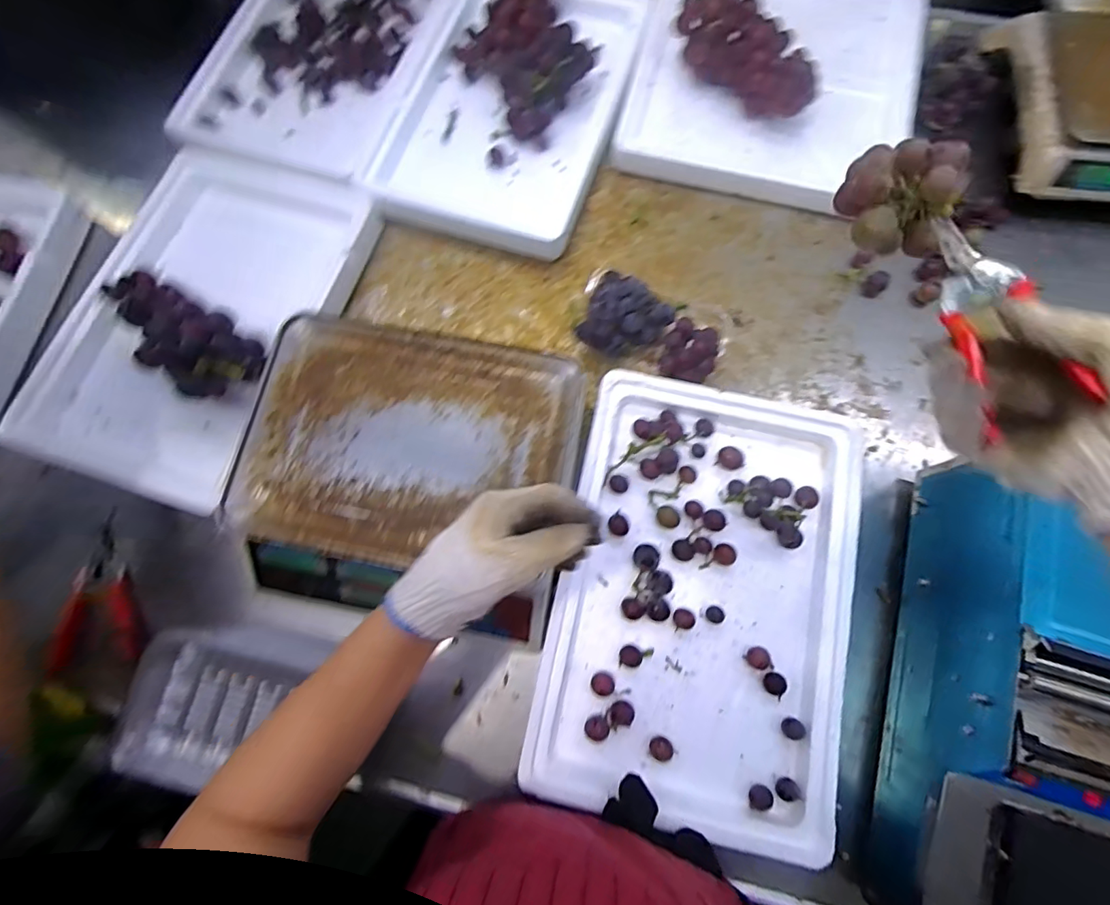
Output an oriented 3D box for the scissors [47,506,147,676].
[{"bbox_3d":[-0.525,0.153,0.590,0.083,0.022,0.173,-9,75,-1],"label":"scissors"}]

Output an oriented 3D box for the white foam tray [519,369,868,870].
[{"bbox_3d":[0.156,0.146,0.546,0.293,0.045,0.437,12,76,5],"label":"white foam tray"}]

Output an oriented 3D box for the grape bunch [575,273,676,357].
[{"bbox_3d":[0.076,-0.158,0.620,0.095,0.077,0.095,0,75,1],"label":"grape bunch"}]

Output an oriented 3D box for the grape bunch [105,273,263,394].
[{"bbox_3d":[-0.450,-0.148,0.594,0.215,0.069,0.099,35,79,10],"label":"grape bunch"}]

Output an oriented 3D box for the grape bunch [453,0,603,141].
[{"bbox_3d":[-0.036,-0.578,0.723,0.176,0.065,0.254,-31,76,-6],"label":"grape bunch"}]

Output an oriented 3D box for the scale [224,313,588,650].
[{"bbox_3d":[-0.152,0.027,0.543,0.327,0.100,0.292,10,76,4],"label":"scale"}]

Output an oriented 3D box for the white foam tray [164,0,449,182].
[{"bbox_3d":[-0.360,-0.628,0.783,0.322,0.036,0.442,20,77,7],"label":"white foam tray"}]

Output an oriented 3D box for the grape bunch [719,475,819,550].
[{"bbox_3d":[0.237,0.060,0.560,0.099,0.031,0.072,17,76,6],"label":"grape bunch"}]

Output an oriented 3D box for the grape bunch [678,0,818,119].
[{"bbox_3d":[0.258,-0.532,0.696,0.216,0.090,0.070,40,80,11],"label":"grape bunch"}]

